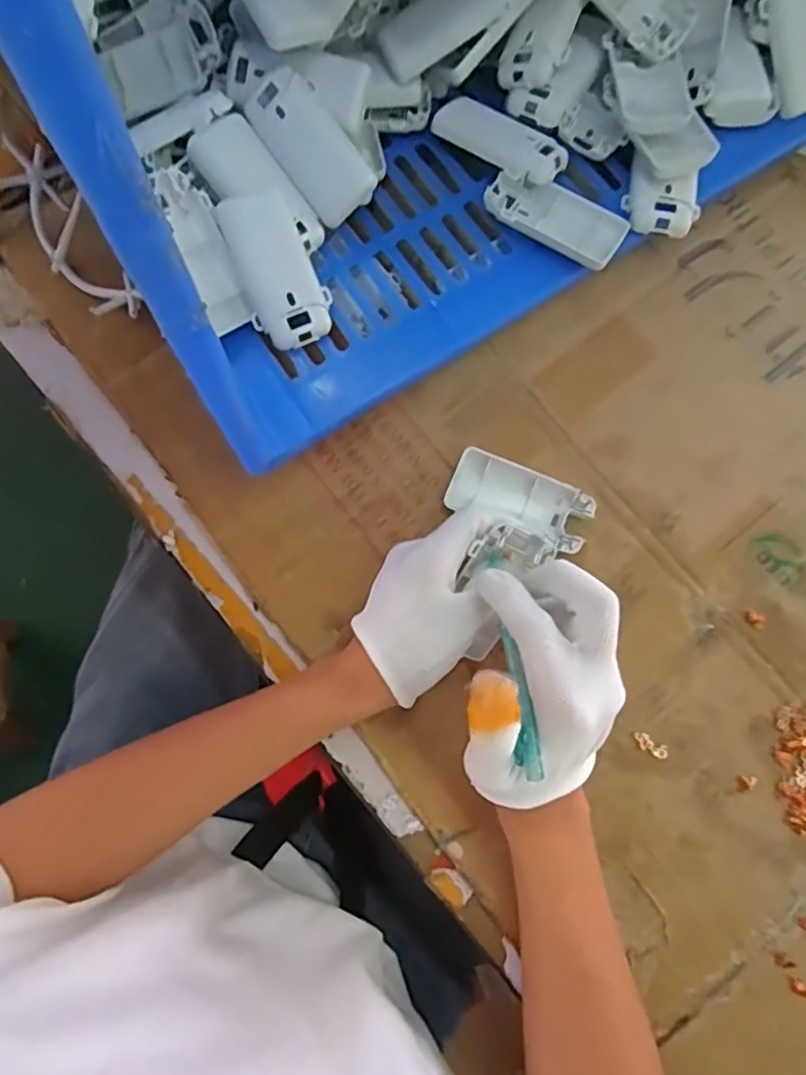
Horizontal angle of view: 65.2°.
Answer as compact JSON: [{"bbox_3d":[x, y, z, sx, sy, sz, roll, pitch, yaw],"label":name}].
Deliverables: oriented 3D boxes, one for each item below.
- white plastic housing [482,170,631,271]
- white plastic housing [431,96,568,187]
[{"bbox_3d":[0.103,-0.219,0.431,0.095,0.013,0.041,27,78,5],"label":"white plastic housing"},{"bbox_3d":[0.067,-0.278,0.441,0.096,0.011,0.036,34,79,6],"label":"white plastic housing"}]

